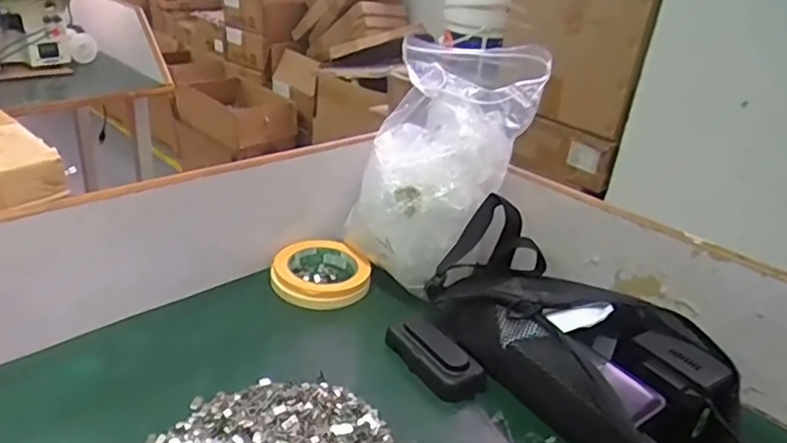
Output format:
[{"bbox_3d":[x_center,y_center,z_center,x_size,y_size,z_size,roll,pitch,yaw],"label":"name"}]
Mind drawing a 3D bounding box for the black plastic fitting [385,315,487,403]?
[{"bbox_3d":[0.039,0.125,0.567,0.044,0.025,0.105,-15,35,-37],"label":"black plastic fitting"}]

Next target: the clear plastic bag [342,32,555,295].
[{"bbox_3d":[0.056,-0.069,0.658,0.158,0.229,0.135,-17,36,-38],"label":"clear plastic bag"}]

